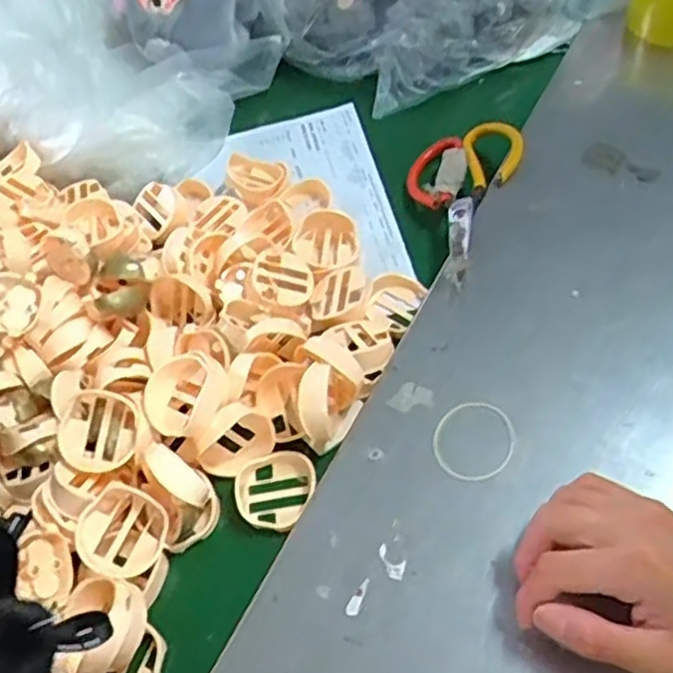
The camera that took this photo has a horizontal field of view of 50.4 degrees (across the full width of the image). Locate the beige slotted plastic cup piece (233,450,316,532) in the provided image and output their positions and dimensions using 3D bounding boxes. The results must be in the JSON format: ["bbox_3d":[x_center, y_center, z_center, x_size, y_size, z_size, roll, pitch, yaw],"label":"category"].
[{"bbox_3d":[-0.044,0.105,0.503,0.055,0.015,0.056,-6,52,7],"label":"beige slotted plastic cup piece"}]

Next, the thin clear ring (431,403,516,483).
[{"bbox_3d":[0.093,0.070,0.482,0.053,0.004,0.060,22,63,23],"label":"thin clear ring"}]

